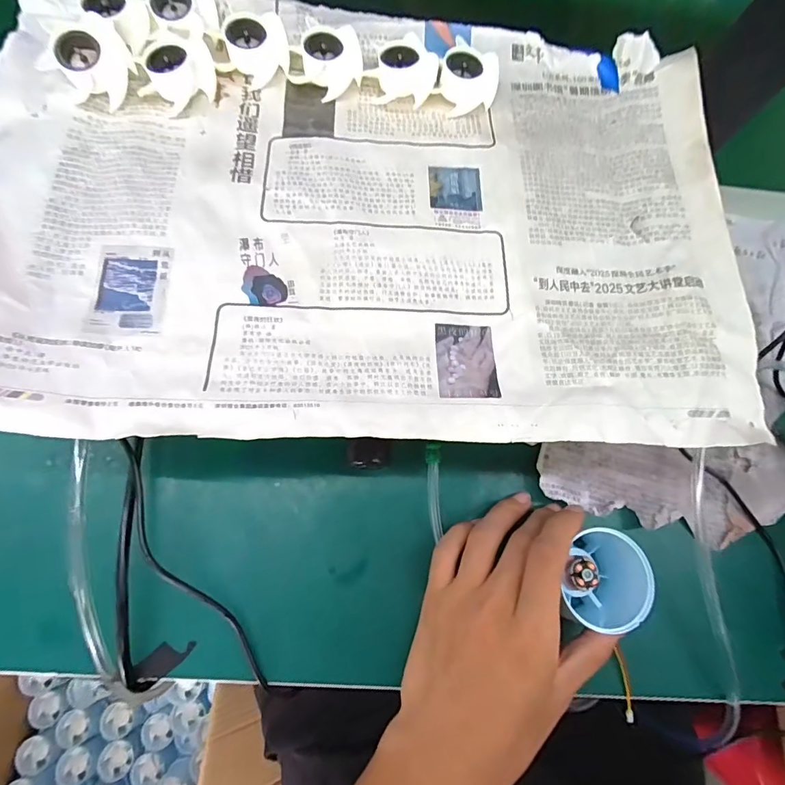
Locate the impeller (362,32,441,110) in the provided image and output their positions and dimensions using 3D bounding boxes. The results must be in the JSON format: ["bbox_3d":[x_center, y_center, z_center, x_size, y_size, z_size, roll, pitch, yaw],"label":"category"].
[{"bbox_3d":[0.006,-0.190,0.255,0.037,0.018,0.037,-26,76,-13],"label":"impeller"}]

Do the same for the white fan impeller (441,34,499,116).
[{"bbox_3d":[0.046,-0.192,0.257,0.034,0.020,0.037,-3,72,-6],"label":"white fan impeller"}]

